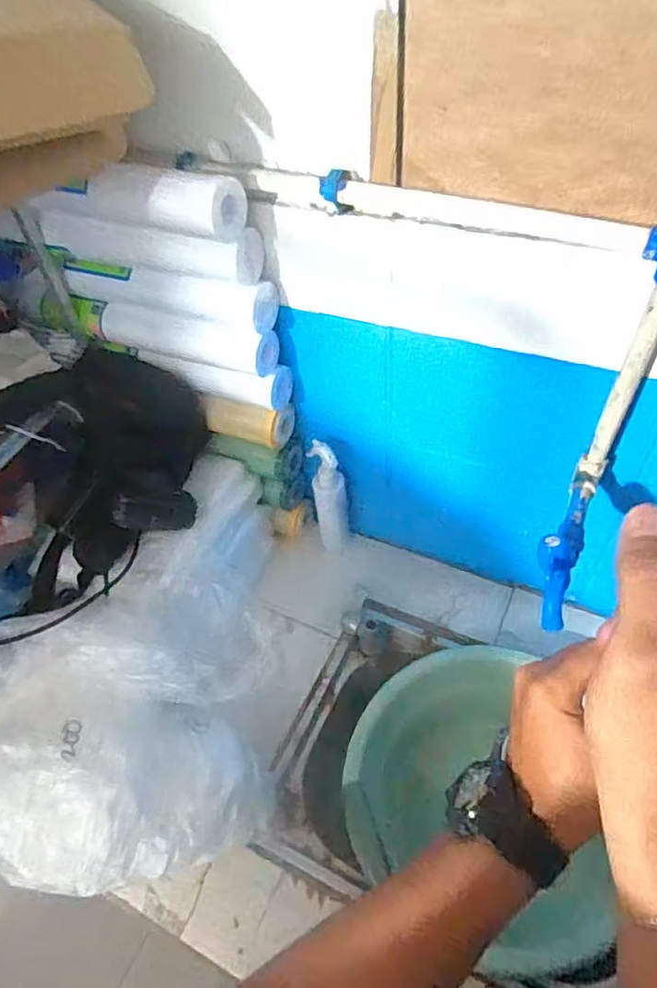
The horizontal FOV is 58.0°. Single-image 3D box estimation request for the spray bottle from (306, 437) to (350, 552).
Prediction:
[{"bbox_3d":[0.003,0.008,0.918,0.051,0.204,0.054,-5,50,1],"label":"spray bottle"}]

